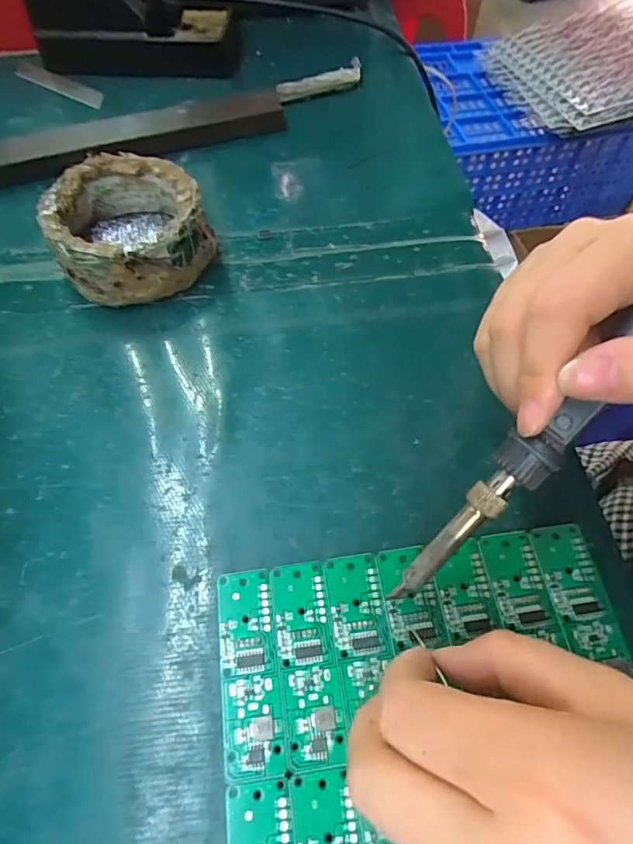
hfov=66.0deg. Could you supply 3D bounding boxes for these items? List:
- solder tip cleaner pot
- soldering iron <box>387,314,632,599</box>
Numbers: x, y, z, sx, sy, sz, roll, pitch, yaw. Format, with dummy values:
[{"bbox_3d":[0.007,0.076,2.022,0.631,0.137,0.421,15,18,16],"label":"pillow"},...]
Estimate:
[{"bbox_3d":[-0.104,-0.110,0.279,0.081,0.041,0.079,0,61,0],"label":"solder tip cleaner pot"},{"bbox_3d":[0.091,-0.011,0.164,0.016,0.024,0.193,42,102,21],"label":"soldering iron"}]

